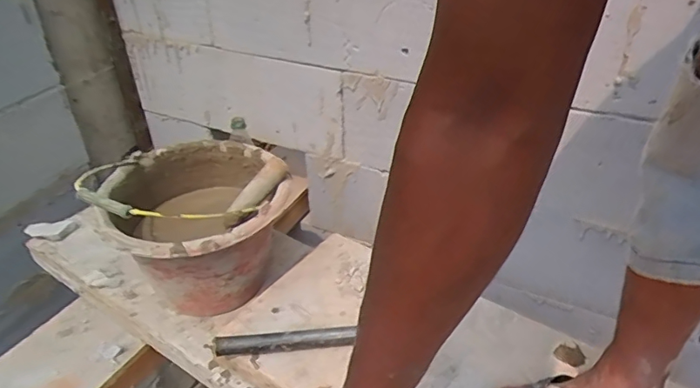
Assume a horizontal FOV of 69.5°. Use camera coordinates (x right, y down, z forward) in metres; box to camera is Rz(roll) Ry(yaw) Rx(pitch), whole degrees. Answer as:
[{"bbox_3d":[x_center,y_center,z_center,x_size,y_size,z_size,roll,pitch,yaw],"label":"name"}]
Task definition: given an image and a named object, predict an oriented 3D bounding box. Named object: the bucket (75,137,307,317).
[{"bbox_3d":[-0.242,0.037,0.804,0.270,0.251,0.275,-1,35,0],"label":"bucket"}]

